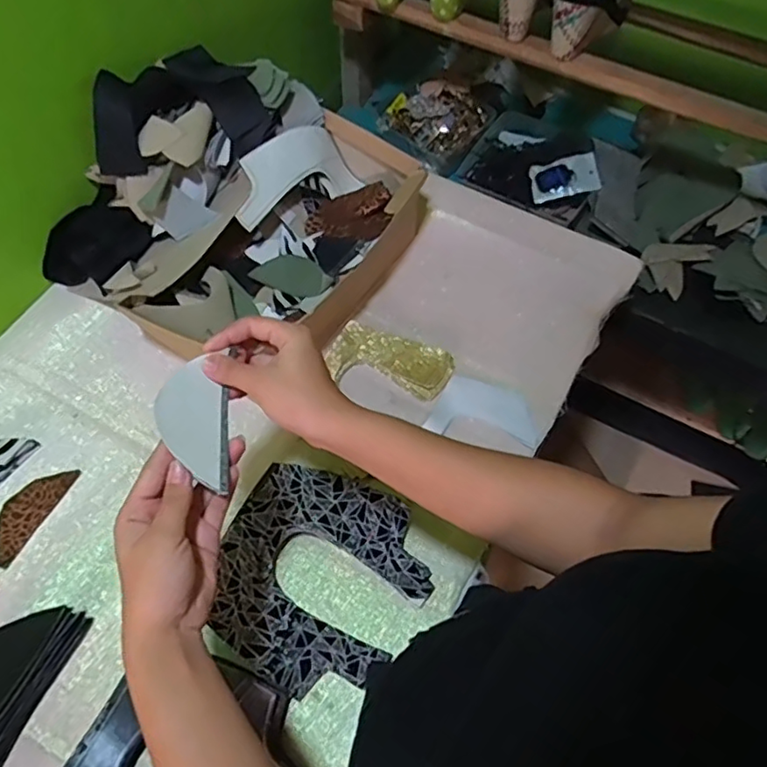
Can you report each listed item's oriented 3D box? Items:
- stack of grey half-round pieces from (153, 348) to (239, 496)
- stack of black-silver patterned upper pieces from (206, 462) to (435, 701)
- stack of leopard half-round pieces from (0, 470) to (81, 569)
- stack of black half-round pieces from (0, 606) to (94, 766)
[{"bbox_3d":[-0.131,0.026,0.415,0.050,0.008,0.092,13,51,-35],"label":"stack of grey half-round pieces"},{"bbox_3d":[-0.059,0.180,0.565,0.185,0.036,0.189,23,63,11],"label":"stack of black-silver patterned upper pieces"},{"bbox_3d":[-0.358,0.128,0.603,0.044,0.005,0.105,24,63,11],"label":"stack of leopard half-round pieces"},{"bbox_3d":[-0.325,0.258,0.513,0.067,0.035,0.142,20,62,9],"label":"stack of black half-round pieces"}]

